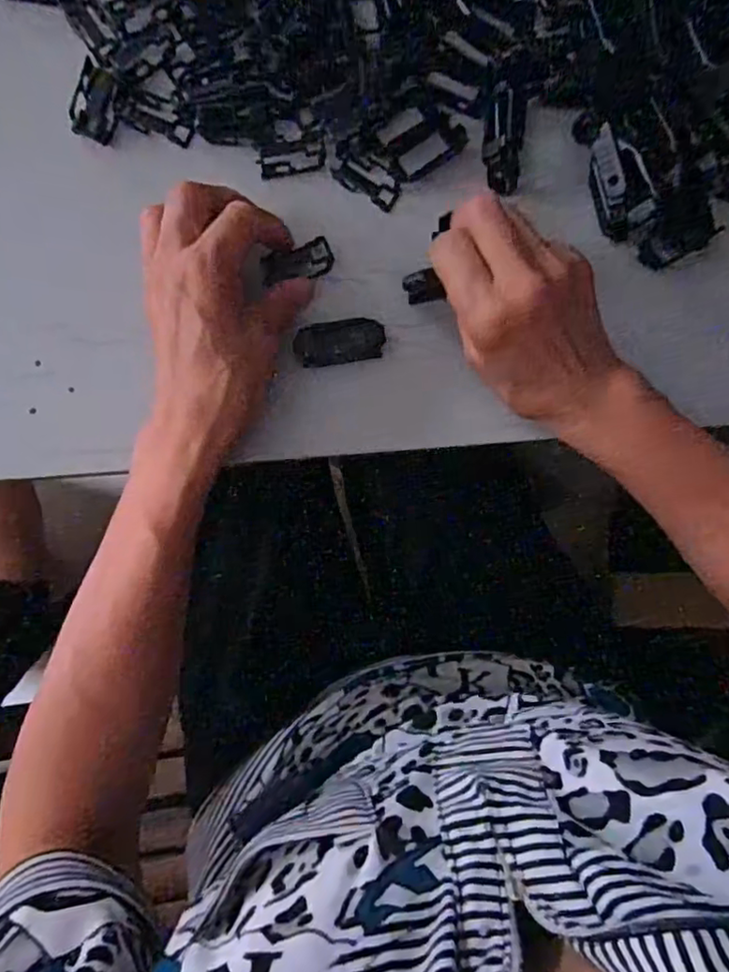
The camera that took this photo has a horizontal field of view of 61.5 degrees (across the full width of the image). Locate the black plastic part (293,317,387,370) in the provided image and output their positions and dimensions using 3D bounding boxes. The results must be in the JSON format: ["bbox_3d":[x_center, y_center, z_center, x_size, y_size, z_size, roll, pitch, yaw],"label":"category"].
[{"bbox_3d":[-0.014,-0.082,0.349,0.051,0.011,0.024,-11,88,-4],"label":"black plastic part"}]

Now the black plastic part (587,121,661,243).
[{"bbox_3d":[0.147,-0.175,0.353,0.033,0.014,0.058,-17,95,38],"label":"black plastic part"}]

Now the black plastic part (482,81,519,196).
[{"bbox_3d":[0.079,-0.206,0.359,0.019,0.008,0.066,-2,88,-4],"label":"black plastic part"}]

